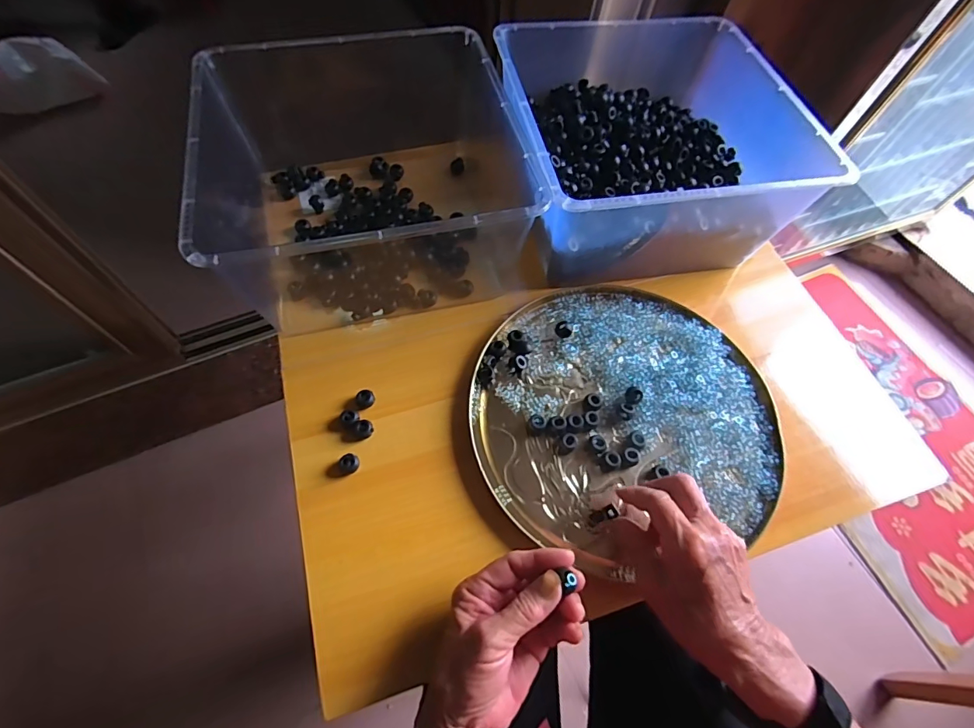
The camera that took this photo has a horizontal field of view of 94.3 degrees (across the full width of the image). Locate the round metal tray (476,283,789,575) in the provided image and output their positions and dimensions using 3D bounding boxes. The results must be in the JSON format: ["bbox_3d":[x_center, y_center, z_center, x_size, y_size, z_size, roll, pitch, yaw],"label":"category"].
[{"bbox_3d":[0.129,0.040,0.446,0.283,0.021,0.269,2,62,-3],"label":"round metal tray"}]

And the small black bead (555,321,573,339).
[{"bbox_3d":[0.080,-0.036,0.472,0.017,0.014,0.013,16,62,5],"label":"small black bead"}]

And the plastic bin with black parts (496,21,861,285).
[{"bbox_3d":[0.167,-0.271,0.544,0.296,0.147,0.349,-9,63,-9],"label":"plastic bin with black parts"}]

